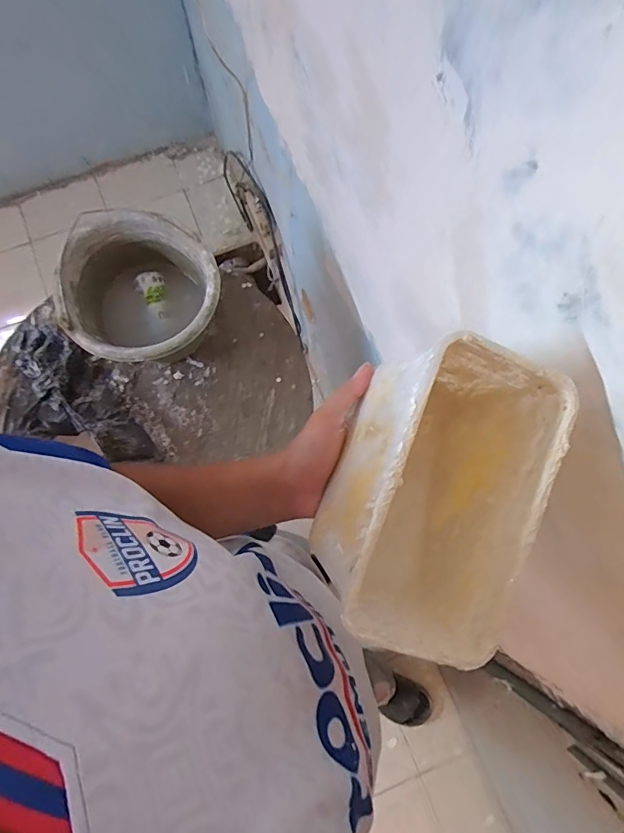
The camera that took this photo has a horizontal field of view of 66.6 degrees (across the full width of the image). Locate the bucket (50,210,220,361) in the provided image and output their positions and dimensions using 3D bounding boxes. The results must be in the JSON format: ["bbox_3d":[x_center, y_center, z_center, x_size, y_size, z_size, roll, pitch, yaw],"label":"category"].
[{"bbox_3d":[-0.273,-0.193,0.811,0.246,0.168,0.244,0,75,0],"label":"bucket"}]

